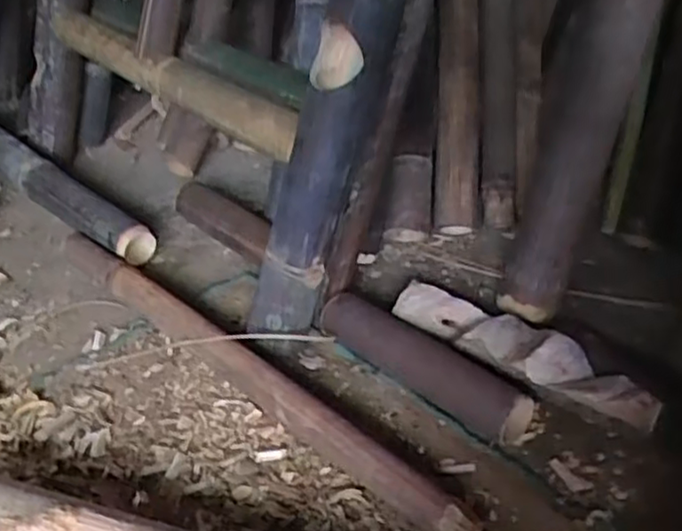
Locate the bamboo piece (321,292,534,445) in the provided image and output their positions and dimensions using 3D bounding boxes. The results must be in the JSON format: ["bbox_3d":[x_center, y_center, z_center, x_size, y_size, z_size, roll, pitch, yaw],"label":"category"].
[{"bbox_3d":[0.084,0.101,0.760,0.260,0.047,0.063,25,43,33],"label":"bamboo piece"}]

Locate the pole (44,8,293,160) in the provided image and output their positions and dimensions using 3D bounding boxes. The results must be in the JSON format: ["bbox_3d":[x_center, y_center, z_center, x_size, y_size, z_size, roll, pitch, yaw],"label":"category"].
[{"bbox_3d":[-0.227,-0.247,0.922,0.067,0.054,0.554,-30,44,-35],"label":"pole"}]

